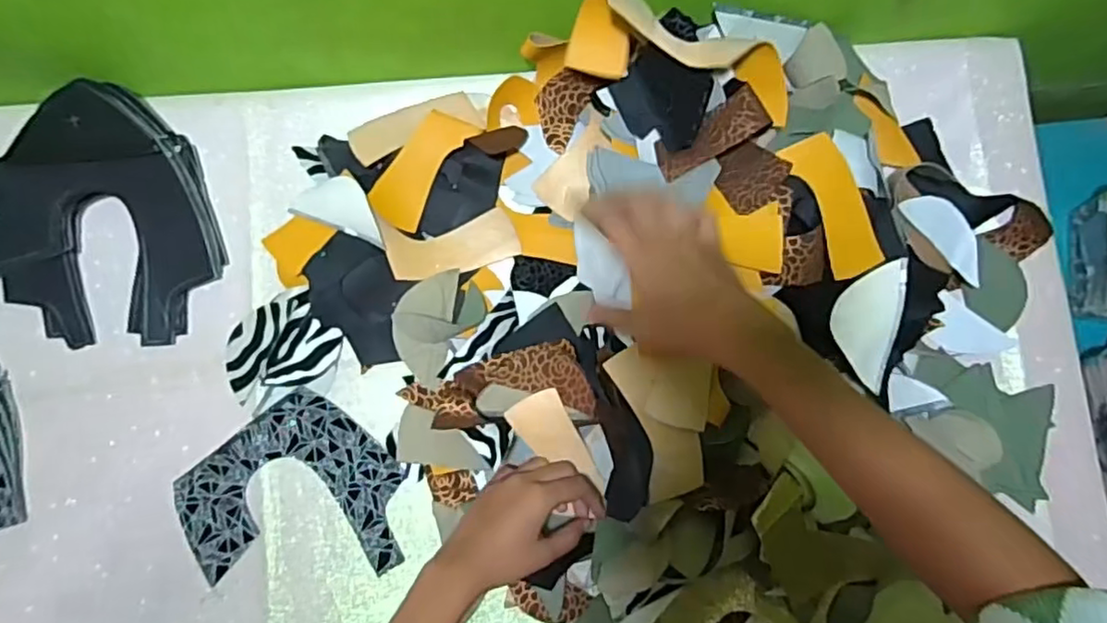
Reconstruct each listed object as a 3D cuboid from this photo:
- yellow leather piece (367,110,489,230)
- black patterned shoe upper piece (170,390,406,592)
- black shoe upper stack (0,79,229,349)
[{"bbox_3d":[-0.122,-0.135,0.604,0.050,0.007,0.118,34,86,-13],"label":"yellow leather piece"},{"bbox_3d":[-0.239,0.165,0.586,0.193,0.006,0.166,-15,82,-2],"label":"black patterned shoe upper piece"},{"bbox_3d":[-0.415,-0.086,0.592,0.187,0.059,0.227,-8,82,-1],"label":"black shoe upper stack"}]

